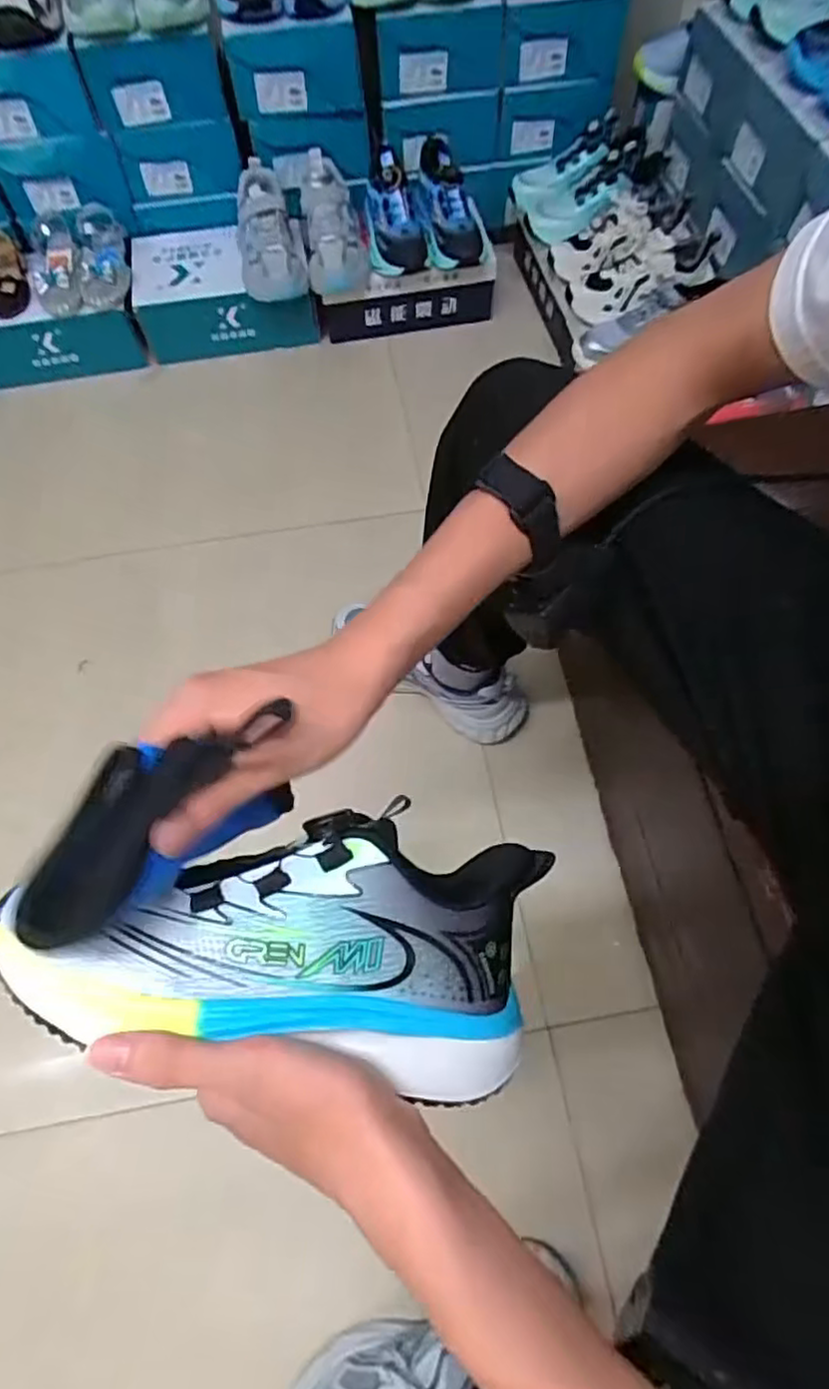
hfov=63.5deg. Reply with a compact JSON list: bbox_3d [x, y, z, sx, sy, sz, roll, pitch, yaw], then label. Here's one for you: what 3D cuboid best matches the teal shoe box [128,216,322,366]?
[{"bbox_3d":[-0.356,-0.779,1.294,0.333,0.135,0.189,-2,65,1],"label":"teal shoe box"}]

